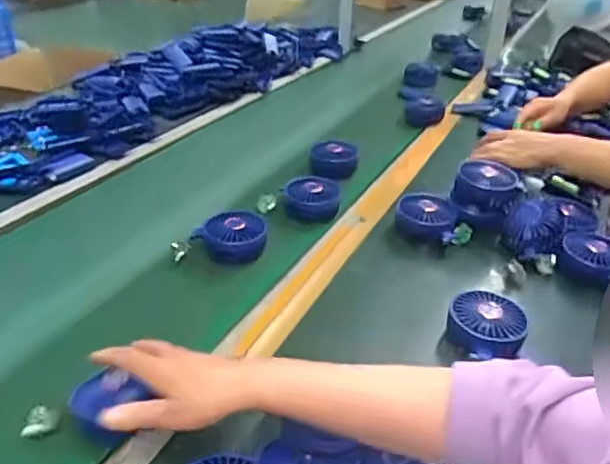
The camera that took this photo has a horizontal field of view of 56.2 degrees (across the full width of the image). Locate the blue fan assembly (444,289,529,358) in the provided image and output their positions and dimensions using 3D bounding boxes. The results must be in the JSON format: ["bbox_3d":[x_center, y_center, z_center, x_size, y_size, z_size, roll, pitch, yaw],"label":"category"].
[{"bbox_3d":[0.210,0.108,0.653,0.083,0.043,0.079,2,31,-1],"label":"blue fan assembly"}]

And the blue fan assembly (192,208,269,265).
[{"bbox_3d":[-0.100,0.005,0.799,0.109,0.045,0.077,-7,35,-13],"label":"blue fan assembly"}]

